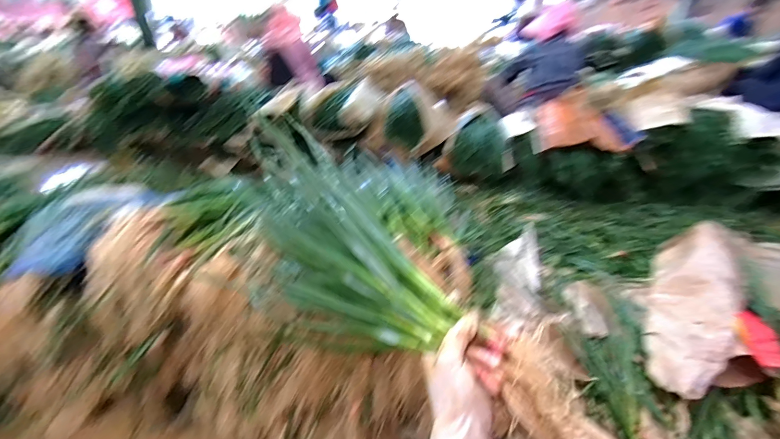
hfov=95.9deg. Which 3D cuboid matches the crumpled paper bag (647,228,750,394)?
[{"bbox_3d":[0.690,0.185,0.809,0.138,0.117,0.537,20,43,29],"label":"crumpled paper bag"}]

